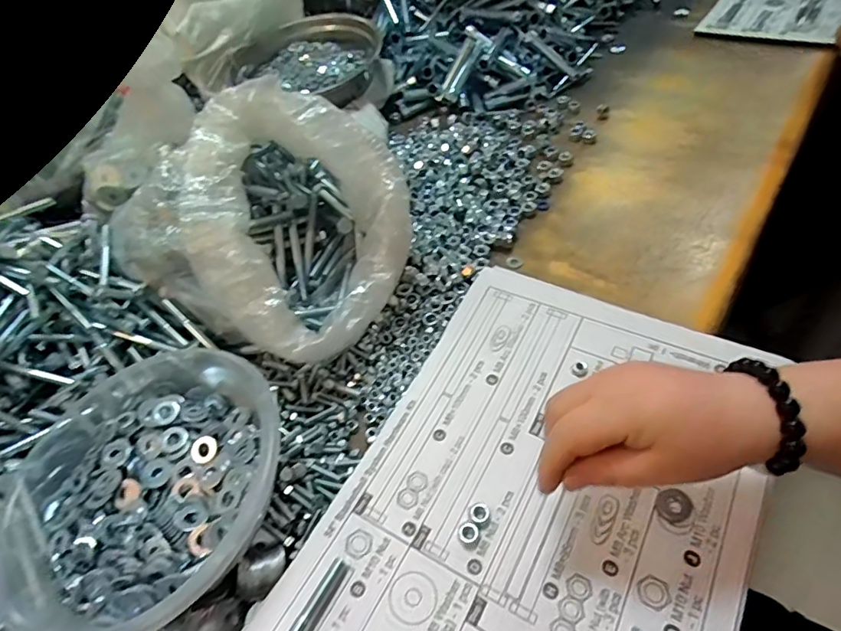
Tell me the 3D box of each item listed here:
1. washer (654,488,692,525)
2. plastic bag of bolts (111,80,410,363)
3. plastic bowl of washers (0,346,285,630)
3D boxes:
[{"bbox_3d":[0.157,0.118,0.321,0.019,0.004,0.020,-6,62,12],"label":"washer"},{"bbox_3d":[-0.130,-0.082,0.446,0.219,0.150,0.194,26,58,28],"label":"plastic bag of bolts"},{"bbox_3d":[-0.196,0.112,0.354,0.188,0.062,0.190,-5,49,6],"label":"plastic bowl of washers"}]

